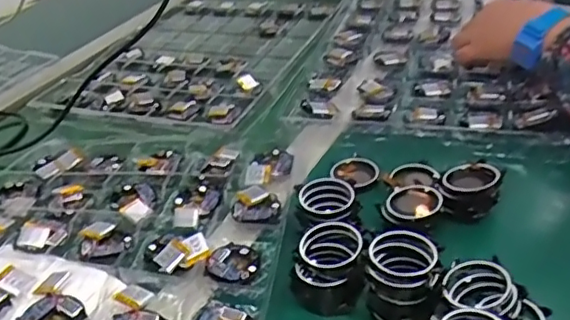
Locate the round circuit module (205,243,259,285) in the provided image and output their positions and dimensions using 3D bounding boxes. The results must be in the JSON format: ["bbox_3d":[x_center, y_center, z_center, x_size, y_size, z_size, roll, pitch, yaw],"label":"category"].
[{"bbox_3d":[-0.040,0.079,0.465,0.040,0.004,0.043,-5,34,3],"label":"round circuit module"}]

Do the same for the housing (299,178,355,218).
[{"bbox_3d":[0.037,0.041,0.503,0.045,0.034,0.044,-9,34,-2],"label":"housing"}]

